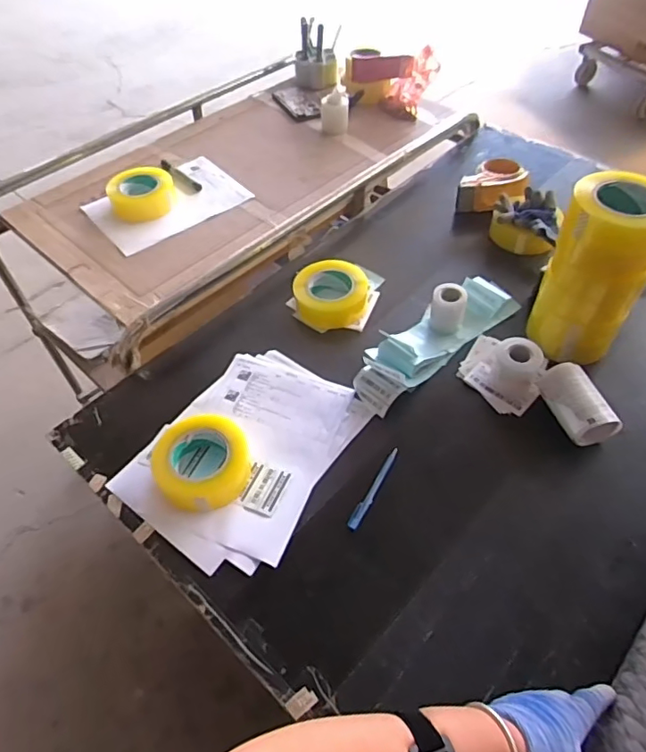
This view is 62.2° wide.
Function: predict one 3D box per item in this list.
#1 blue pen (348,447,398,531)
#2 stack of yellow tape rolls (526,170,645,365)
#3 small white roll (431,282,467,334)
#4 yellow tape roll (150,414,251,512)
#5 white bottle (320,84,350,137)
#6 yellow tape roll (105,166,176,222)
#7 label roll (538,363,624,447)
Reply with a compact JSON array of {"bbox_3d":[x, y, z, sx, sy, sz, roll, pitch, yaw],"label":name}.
[{"bbox_3d":[0.071,0.151,0.733,0.015,0.008,0.137,24,55,18],"label":"blue pen"},{"bbox_3d":[0.406,-0.153,0.793,0.135,0.275,0.119,27,56,21],"label":"stack of yellow tape rolls"},{"bbox_3d":[0.211,-0.113,0.904,0.055,0.071,0.048,11,52,9],"label":"small white roll"},{"bbox_3d":[-0.167,0.119,0.740,0.127,0.044,0.125,0,51,0],"label":"yellow tape roll"},{"bbox_3d":[0.029,-0.667,1.338,0.068,0.092,0.075,-1,51,-1],"label":"white bottle"},{"bbox_3d":[-0.383,-0.385,1.133,0.130,0.059,0.130,0,51,0],"label":"yellow tape roll"},{"bbox_3d":[0.370,0.041,0.778,0.075,0.054,0.120,-9,51,-7],"label":"label roll"}]

